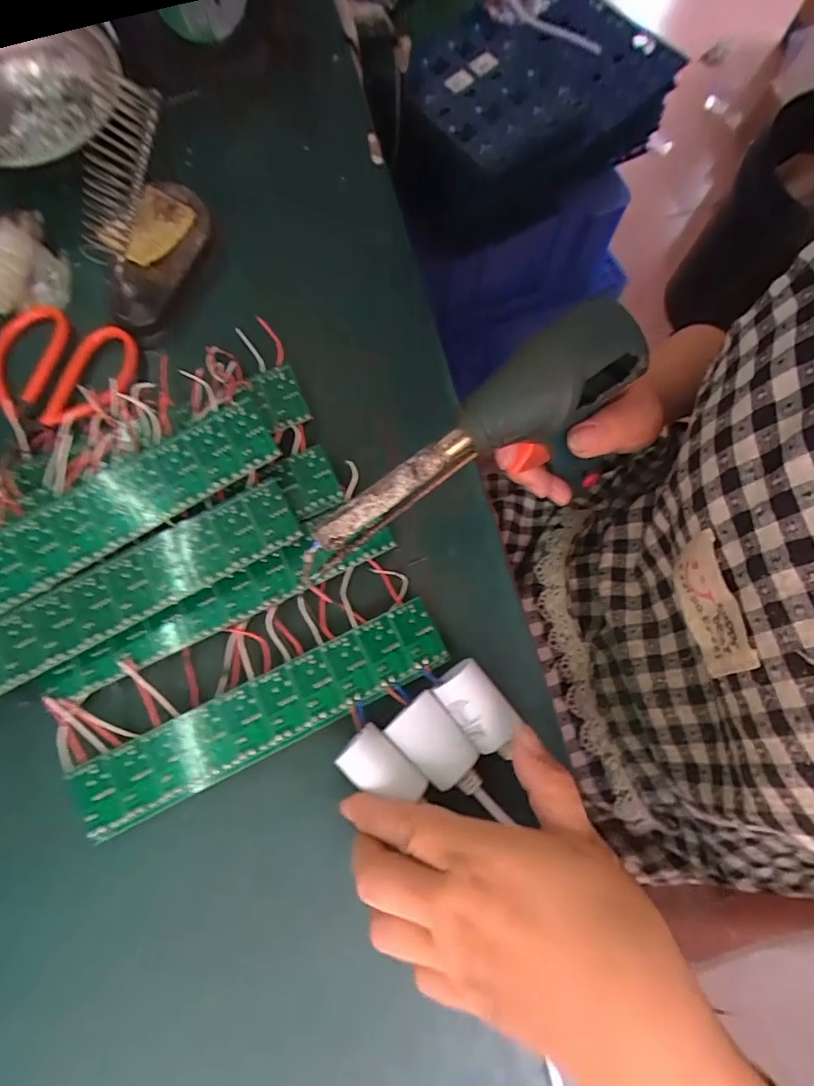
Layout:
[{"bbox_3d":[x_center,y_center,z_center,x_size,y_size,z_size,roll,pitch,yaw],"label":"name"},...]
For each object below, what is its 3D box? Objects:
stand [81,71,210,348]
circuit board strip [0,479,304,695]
[{"bbox_3d":[-0.160,-0.195,0.309,0.059,0.076,0.112,13,76,2],"label":"stand"},{"bbox_3d":[-0.150,0.027,0.274,0.198,0.004,0.039,-30,78,-8],"label":"circuit board strip"}]

